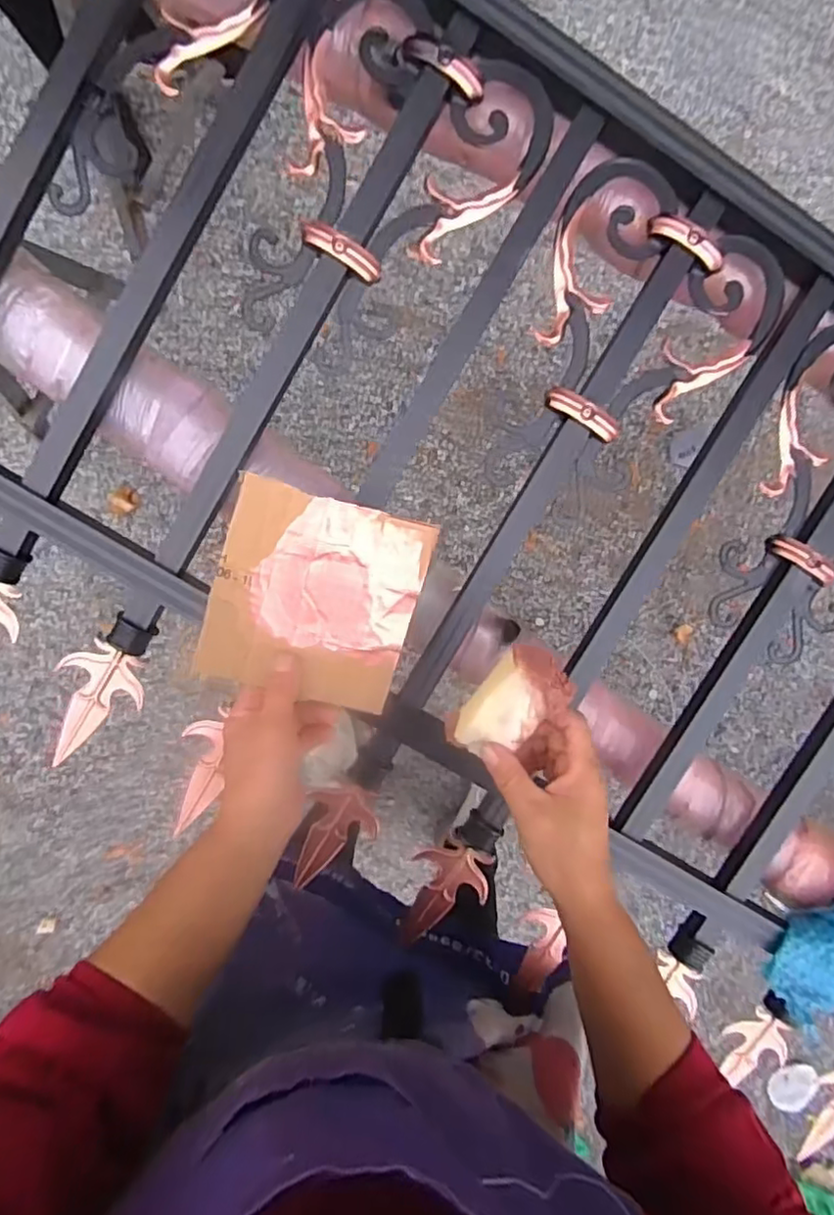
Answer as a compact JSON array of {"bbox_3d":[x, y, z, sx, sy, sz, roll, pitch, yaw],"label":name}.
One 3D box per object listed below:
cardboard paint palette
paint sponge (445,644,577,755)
[{"bbox_3d":[-0.077,-0.008,0.488,0.151,0.017,0.150,15,84,-8],"label":"cardboard paint palette"},{"bbox_3d":[0.062,0.070,0.439,0.049,0.020,0.094,33,121,-8],"label":"paint sponge"}]

